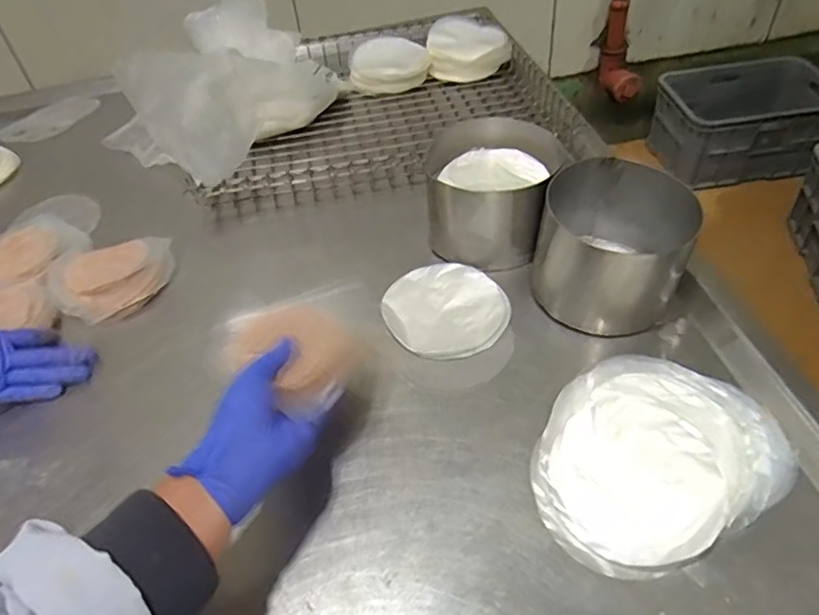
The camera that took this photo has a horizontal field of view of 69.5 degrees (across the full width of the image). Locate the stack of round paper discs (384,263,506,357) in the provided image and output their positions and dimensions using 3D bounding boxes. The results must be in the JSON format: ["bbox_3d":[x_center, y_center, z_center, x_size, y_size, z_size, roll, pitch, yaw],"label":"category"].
[{"bbox_3d":[0.036,0.000,0.604,0.121,0.009,0.125,-33,52,-21],"label":"stack of round paper discs"}]

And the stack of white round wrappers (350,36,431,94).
[{"bbox_3d":[-0.034,-0.408,0.987,0.131,0.036,0.135,-8,46,2],"label":"stack of white round wrappers"}]

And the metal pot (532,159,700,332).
[{"bbox_3d":[0.198,-0.065,0.585,0.134,0.088,0.145,-3,47,4],"label":"metal pot"}]

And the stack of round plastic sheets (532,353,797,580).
[{"bbox_3d":[0.194,0.111,0.470,0.203,0.026,0.154,-26,50,-16],"label":"stack of round plastic sheets"}]

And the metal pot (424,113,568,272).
[{"bbox_3d":[0.083,-0.126,0.653,0.124,0.093,0.128,-6,47,2],"label":"metal pot"}]

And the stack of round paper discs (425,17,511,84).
[{"bbox_3d":[0.098,-0.446,1.005,0.133,0.049,0.161,-5,46,5],"label":"stack of round paper discs"}]

